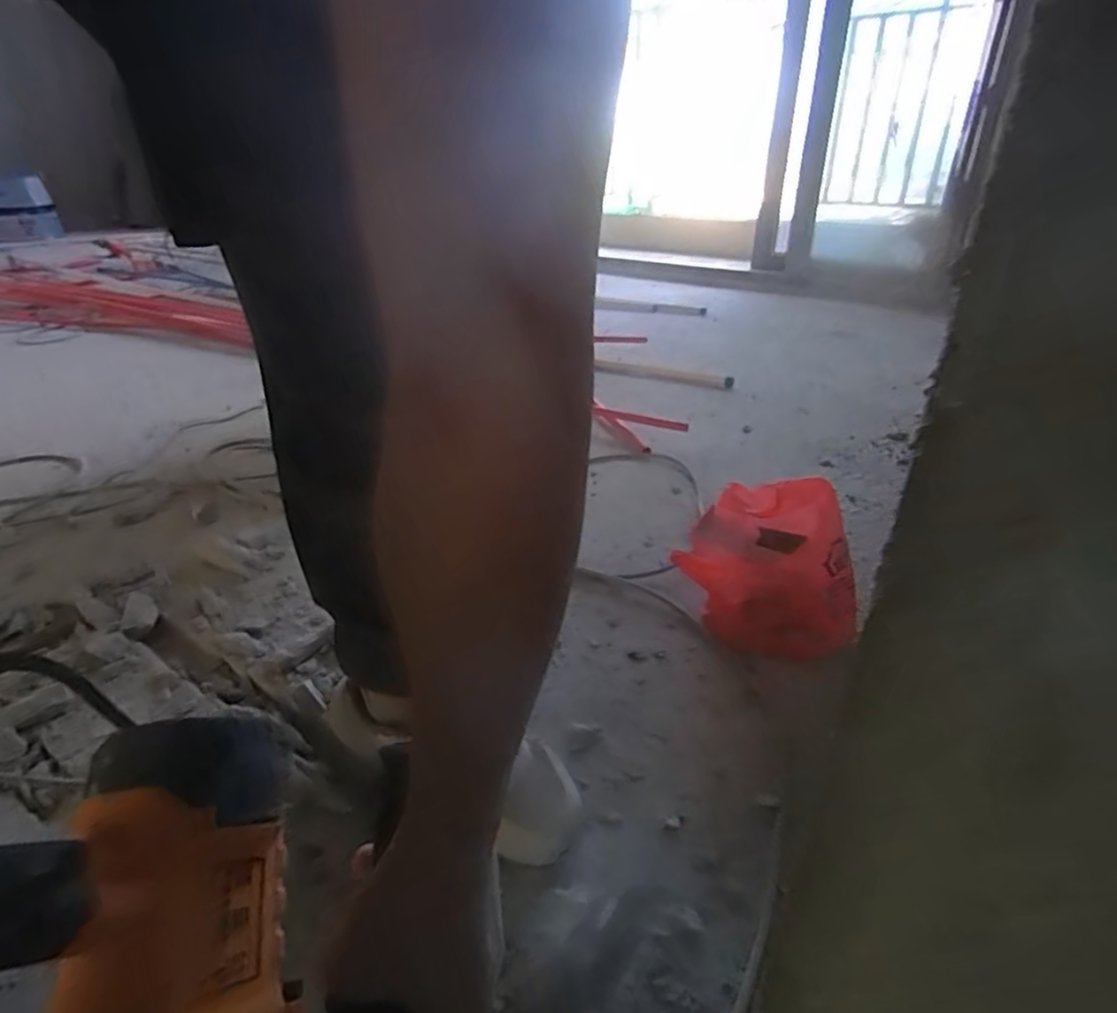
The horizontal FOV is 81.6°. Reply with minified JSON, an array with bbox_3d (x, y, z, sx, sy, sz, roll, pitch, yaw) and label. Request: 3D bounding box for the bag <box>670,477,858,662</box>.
[{"bbox_3d":[0.284,0.073,0.833,0.194,0.184,0.190,11,33,22],"label":"bag"}]

